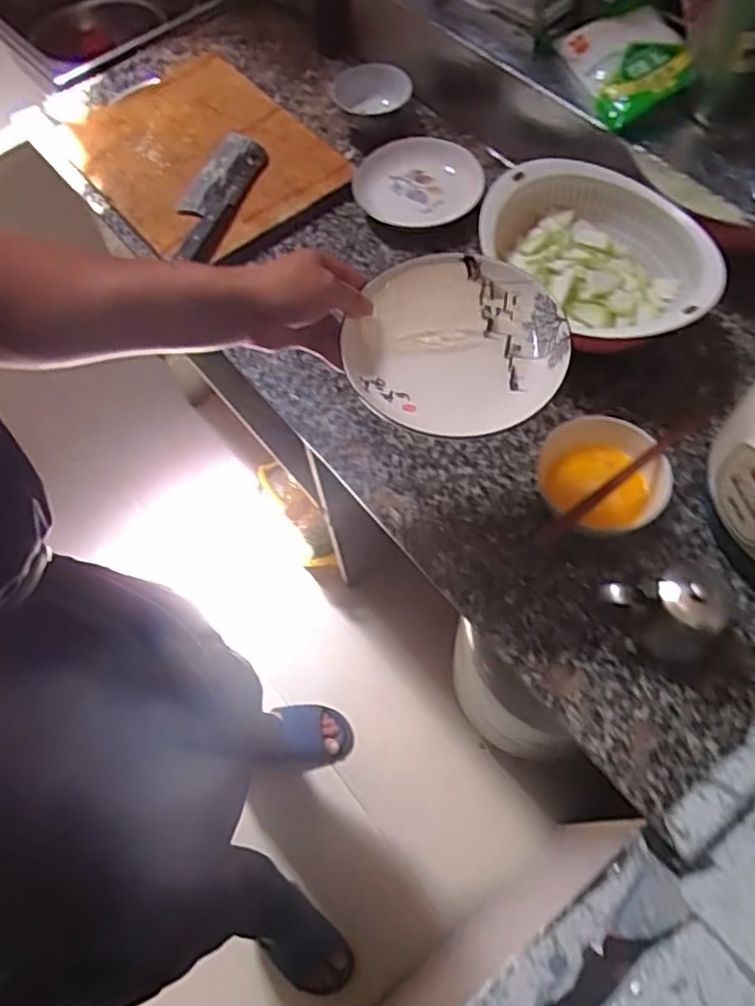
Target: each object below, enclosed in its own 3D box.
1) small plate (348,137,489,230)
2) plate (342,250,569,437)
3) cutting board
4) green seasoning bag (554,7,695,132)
[{"bbox_3d":[0.055,-0.430,0.937,0.176,0.042,0.156,-1,64,3],"label":"small plate"},{"bbox_3d":[0.063,-0.126,0.557,0.167,0.033,0.170,-1,64,3],"label":"plate"},{"bbox_3d":[-0.266,-0.514,0.992,0.292,0.035,0.410,-37,68,-14],"label":"cutting board"},{"bbox_3d":[0.301,-0.540,0.846,0.122,0.062,0.160,-9,64,-1],"label":"green seasoning bag"}]

